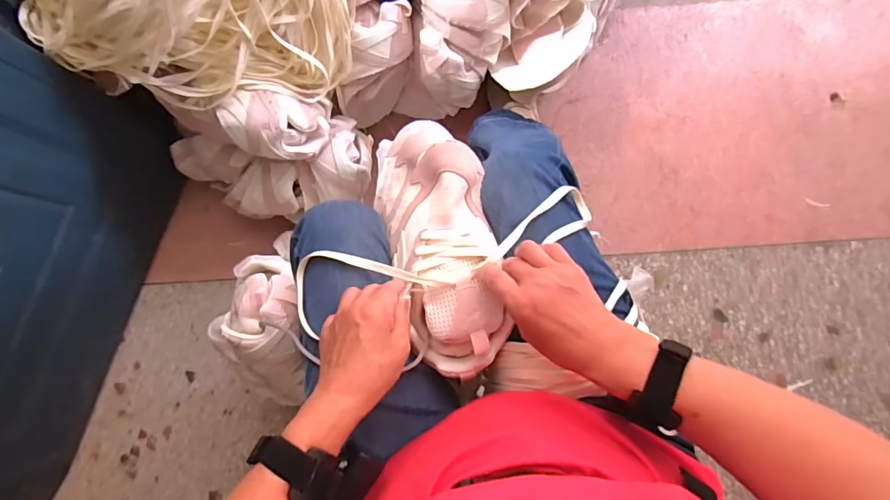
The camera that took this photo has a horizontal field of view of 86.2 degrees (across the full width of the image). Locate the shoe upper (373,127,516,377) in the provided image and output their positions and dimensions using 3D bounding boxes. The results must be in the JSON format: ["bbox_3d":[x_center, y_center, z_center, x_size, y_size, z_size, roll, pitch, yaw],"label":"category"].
[{"bbox_3d":[-0.002,-0.008,0.475,0.104,0.076,0.256,-14,78,-2],"label":"shoe upper"}]

